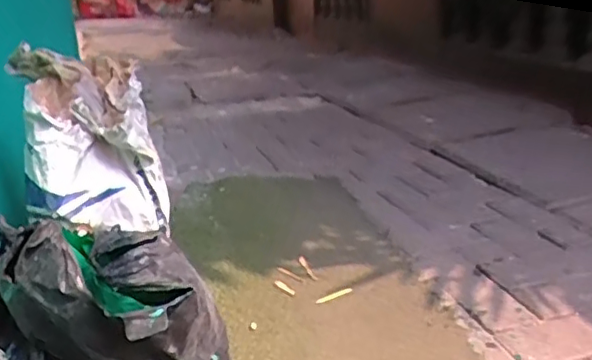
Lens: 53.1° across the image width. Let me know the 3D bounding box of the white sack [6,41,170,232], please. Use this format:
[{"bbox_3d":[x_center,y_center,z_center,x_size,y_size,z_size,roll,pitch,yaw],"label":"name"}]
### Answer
[{"bbox_3d":[-0.344,-0.058,0.967,0.201,0.272,0.147,-16,22,-31],"label":"white sack"}]

